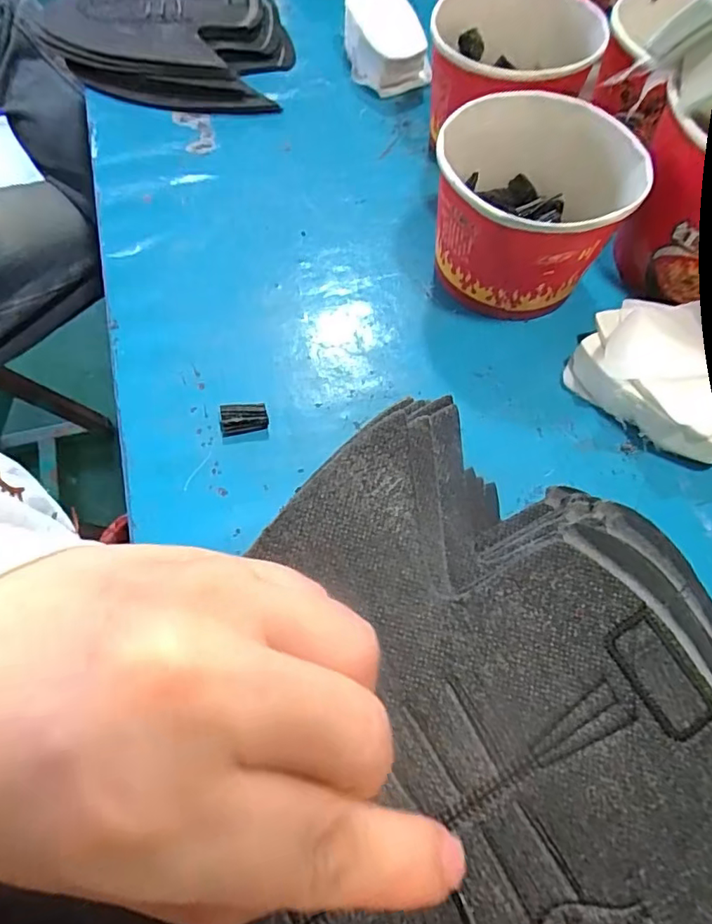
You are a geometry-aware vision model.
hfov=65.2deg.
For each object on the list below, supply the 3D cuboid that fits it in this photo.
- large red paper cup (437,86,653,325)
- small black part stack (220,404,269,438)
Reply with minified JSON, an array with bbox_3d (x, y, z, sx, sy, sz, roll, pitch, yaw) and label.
[{"bbox_3d":[0.108,-0.164,0.359,0.116,0.083,0.125,2,64,-3],"label":"large red paper cup"},{"bbox_3d":[-0.063,-0.024,0.316,0.026,0.014,0.013,-8,64,-6],"label":"small black part stack"}]

